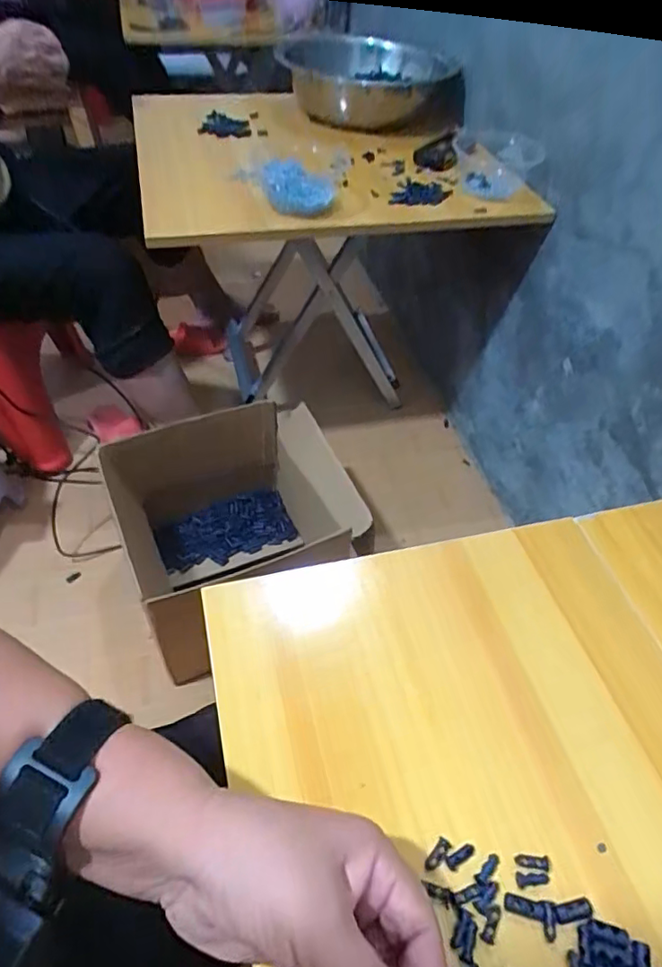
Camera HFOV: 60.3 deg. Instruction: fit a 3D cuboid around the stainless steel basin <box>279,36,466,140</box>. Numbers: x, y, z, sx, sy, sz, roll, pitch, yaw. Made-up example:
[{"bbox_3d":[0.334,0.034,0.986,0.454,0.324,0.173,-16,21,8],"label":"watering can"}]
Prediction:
[{"bbox_3d":[0.078,-0.776,1.093,0.303,0.108,0.327,-5,49,-9],"label":"stainless steel basin"}]

